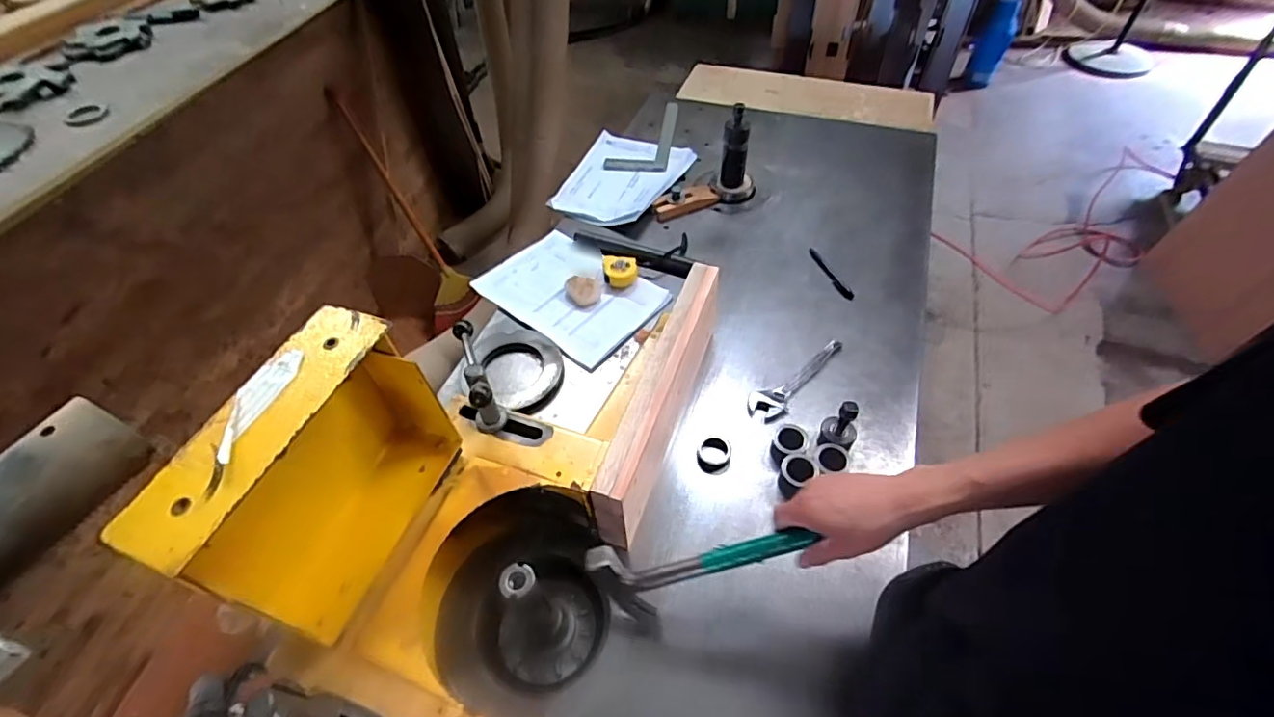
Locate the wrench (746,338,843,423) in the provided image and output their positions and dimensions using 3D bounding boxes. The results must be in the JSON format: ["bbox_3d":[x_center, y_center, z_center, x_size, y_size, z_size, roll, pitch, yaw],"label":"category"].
[{"bbox_3d":[0.237,0.025,0.835,0.050,0.008,0.195,37,61,27],"label":"wrench"}]

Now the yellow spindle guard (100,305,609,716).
[{"bbox_3d":[-0.194,0.130,0.465,0.223,0.213,0.327,14,54,13],"label":"yellow spindle guard"}]

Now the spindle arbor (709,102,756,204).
[{"bbox_3d":[0.190,-0.384,1.076,0.086,0.165,0.069,6,52,7],"label":"spindle arbor"}]

